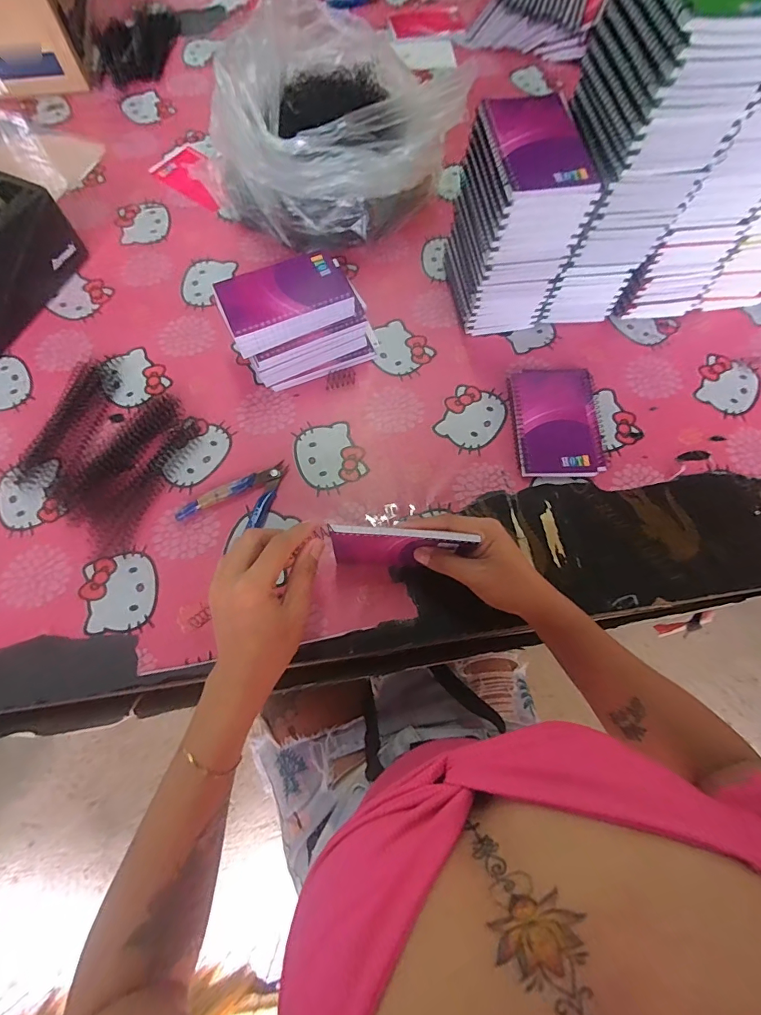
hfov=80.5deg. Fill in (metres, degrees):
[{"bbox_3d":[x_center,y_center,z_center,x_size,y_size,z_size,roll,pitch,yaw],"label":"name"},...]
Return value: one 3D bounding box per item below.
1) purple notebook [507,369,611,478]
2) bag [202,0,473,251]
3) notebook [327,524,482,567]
[{"bbox_3d":[0.202,-0.097,0.511,0.099,0.017,0.134,1,69,-2],"label":"purple notebook"},{"bbox_3d":[-0.071,-0.483,0.581,0.260,0.155,0.266,40,73,13],"label":"bag"},{"bbox_3d":[0.019,0.039,0.426,0.127,0.091,0.009,3,65,-2],"label":"notebook"}]

